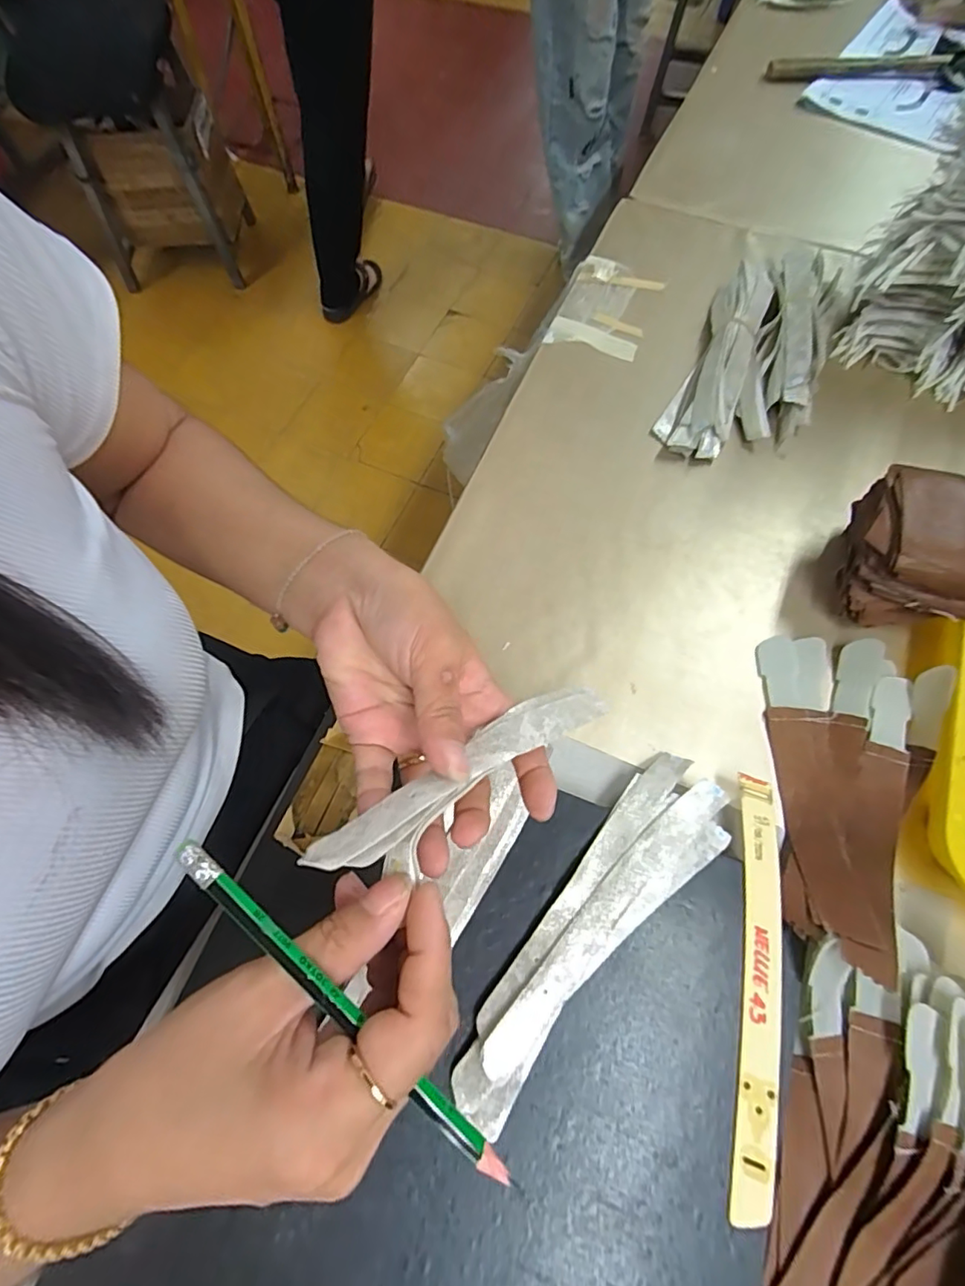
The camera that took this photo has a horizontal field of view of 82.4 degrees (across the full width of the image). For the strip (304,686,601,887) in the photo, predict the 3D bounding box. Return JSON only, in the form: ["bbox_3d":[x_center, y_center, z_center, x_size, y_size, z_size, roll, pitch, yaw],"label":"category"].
[{"bbox_3d":[0.004,0.052,0.242,0.171,0.013,0.029,-23,64,-44],"label":"strip"}]

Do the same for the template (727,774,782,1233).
[{"bbox_3d":[0.147,0.175,0.292,0.021,0.005,0.205,11,67,5],"label":"template"}]

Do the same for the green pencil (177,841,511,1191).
[{"bbox_3d":[-0.044,0.113,0.171,0.141,0.004,0.008,43,72,5],"label":"green pencil"}]

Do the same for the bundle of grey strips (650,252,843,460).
[{"bbox_3d":[0.249,-0.263,0.488,0.111,0.043,0.264,25,69,10],"label":"bundle of grey strips"}]

